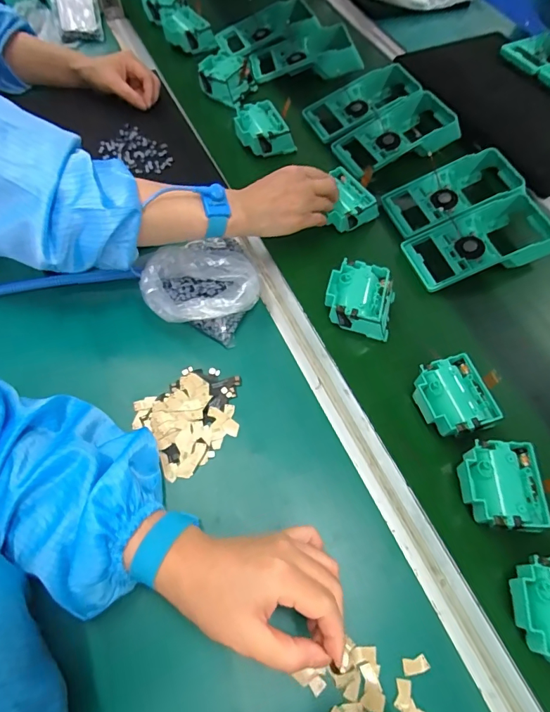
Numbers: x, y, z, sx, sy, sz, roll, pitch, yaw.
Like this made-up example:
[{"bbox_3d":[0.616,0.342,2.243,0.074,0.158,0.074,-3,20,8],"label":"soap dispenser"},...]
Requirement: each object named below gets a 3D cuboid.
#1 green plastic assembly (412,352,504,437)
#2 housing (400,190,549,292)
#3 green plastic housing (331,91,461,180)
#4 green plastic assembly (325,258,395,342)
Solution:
[{"bbox_3d":[0.179,0.045,0.421,0.069,0.041,0.077,-16,64,-13],"label":"green plastic assembly"},{"bbox_3d":[0.271,-0.150,0.525,0.202,0.054,0.089,-14,64,-11],"label":"housing"},{"bbox_3d":[0.188,-0.332,0.624,0.193,0.060,0.105,-21,65,-16],"label":"green plastic housing"},{"bbox_3d":[0.097,-0.063,0.474,0.082,0.039,0.081,14,61,2],"label":"green plastic assembly"}]

